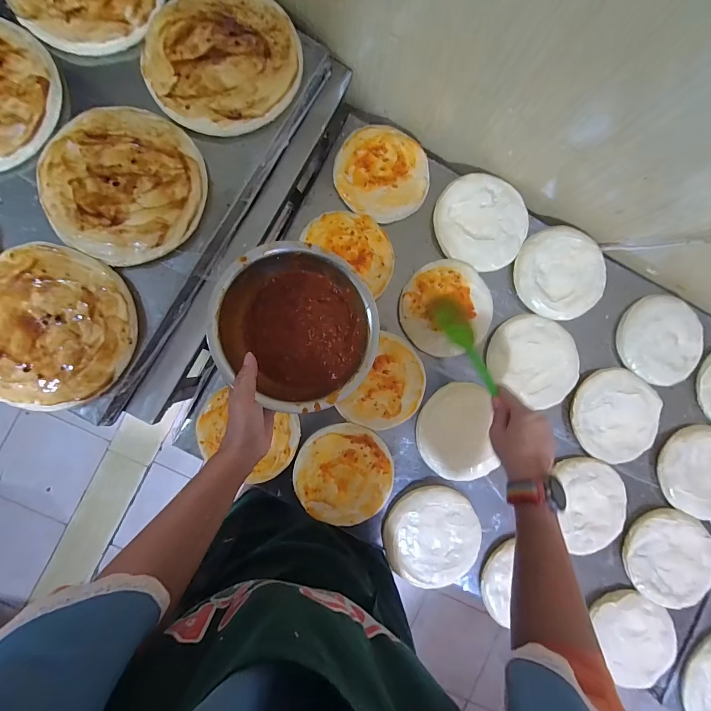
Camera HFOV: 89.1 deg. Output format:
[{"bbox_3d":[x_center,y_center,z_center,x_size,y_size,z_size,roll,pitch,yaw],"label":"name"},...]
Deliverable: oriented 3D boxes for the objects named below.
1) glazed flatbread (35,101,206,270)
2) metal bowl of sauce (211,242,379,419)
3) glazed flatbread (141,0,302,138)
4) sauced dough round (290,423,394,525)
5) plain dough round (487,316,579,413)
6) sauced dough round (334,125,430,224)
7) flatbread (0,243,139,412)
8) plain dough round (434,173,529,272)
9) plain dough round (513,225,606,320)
[{"bbox_3d":[-0.295,-0.217,0.461,0.192,0.021,0.191,0,89,-8],"label":"glazed flatbread"},{"bbox_3d":[-0.064,-0.034,0.437,0.180,0.074,0.179,0,89,-8],"label":"metal bowl of sauce"},{"bbox_3d":[-0.176,-0.393,0.474,0.193,0.017,0.194,0,89,-8],"label":"glazed flatbread"},{"bbox_3d":[-0.016,0.184,0.554,0.144,0.017,0.153,0,89,-8],"label":"sauced dough round"},{"bbox_3d":[0.293,0.008,0.594,0.147,0.018,0.137,20,86,-8],"label":"plain dough round"},{"bbox_3d":[0.043,-0.287,0.570,0.146,0.022,0.139,0,89,-8],"label":"sauced dough round"},{"bbox_3d":[-0.384,-0.036,0.450,0.199,0.019,0.193,25,86,-7],"label":"flatbread"},{"bbox_3d":[0.203,-0.215,0.585,0.149,0.015,0.144,0,89,-8],"label":"plain dough round"},{"bbox_3d":[0.338,-0.137,0.591,0.145,0.016,0.144,0,89,-8],"label":"plain dough round"}]

